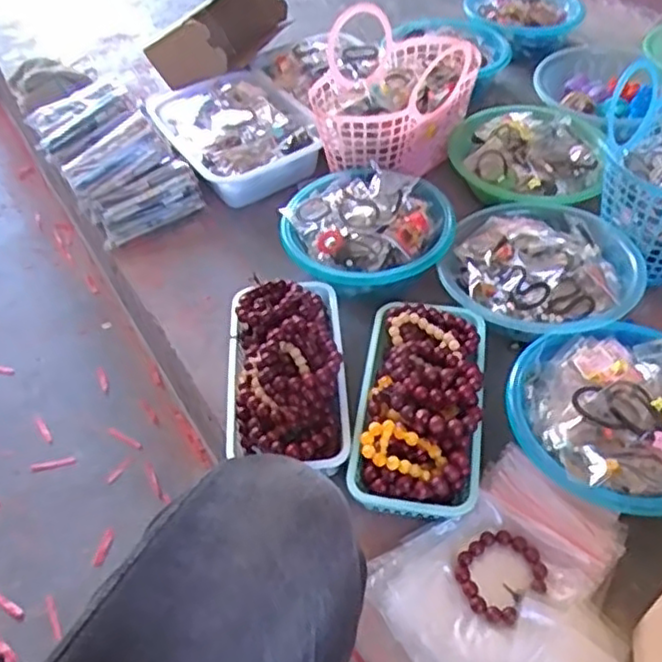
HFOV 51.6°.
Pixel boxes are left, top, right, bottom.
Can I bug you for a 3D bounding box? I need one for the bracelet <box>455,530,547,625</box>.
[{"bbox_3d":[0.159,0.229,0.644,0.079,0.014,0.073,-1,48,1],"label":"bracelet"}]

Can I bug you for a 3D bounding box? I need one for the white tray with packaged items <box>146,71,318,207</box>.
[{"bbox_3d":[-0.153,-0.307,1.103,0.208,0.101,0.296,-22,51,-16],"label":"white tray with packaged items"}]

